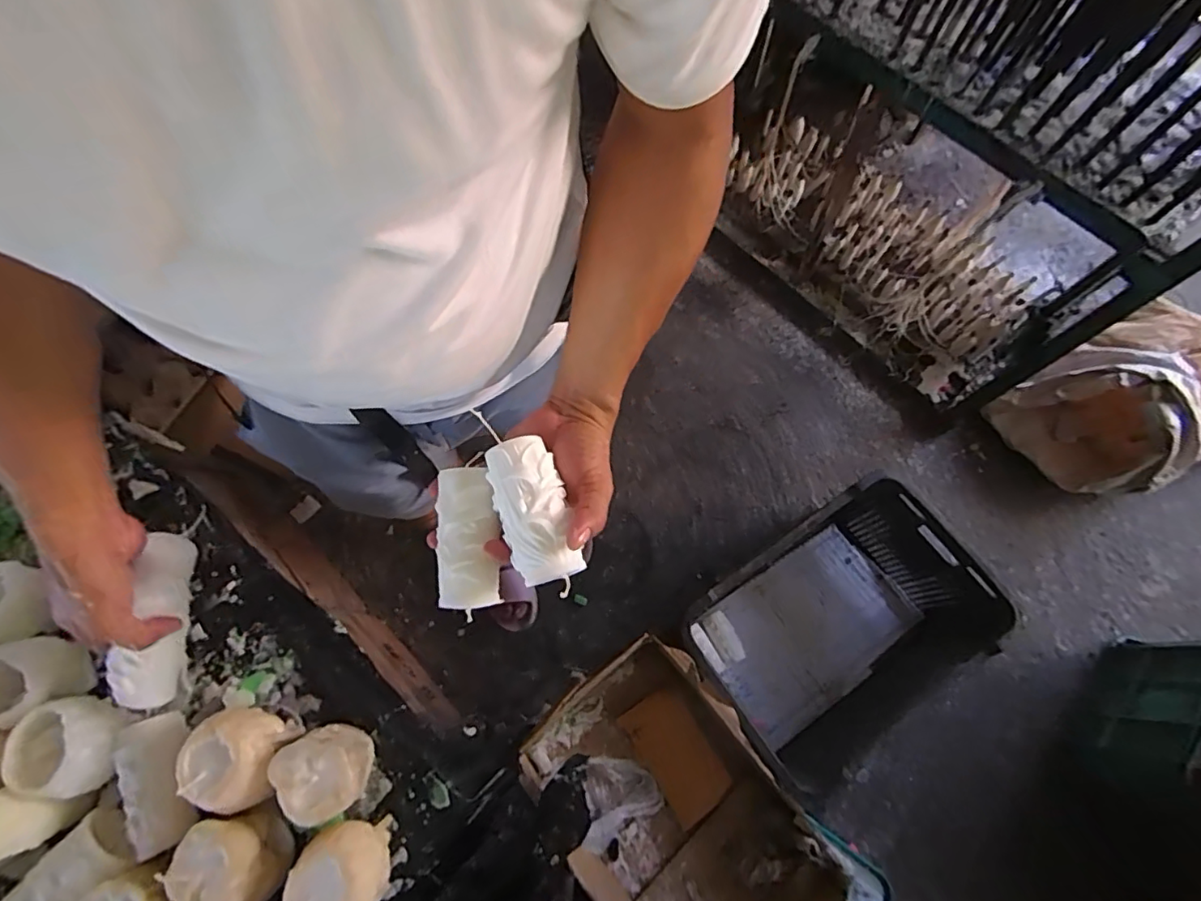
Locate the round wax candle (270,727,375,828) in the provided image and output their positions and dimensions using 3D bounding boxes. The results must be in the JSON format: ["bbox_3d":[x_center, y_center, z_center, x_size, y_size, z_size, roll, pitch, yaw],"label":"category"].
[{"bbox_3d":[-0.241,0.282,0.504,0.064,0.079,0.074,-26,73,-8],"label":"round wax candle"}]

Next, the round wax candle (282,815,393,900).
[{"bbox_3d":[-0.215,0.357,0.477,0.068,0.088,0.072,0,71,1],"label":"round wax candle"}]

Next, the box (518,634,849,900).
[{"bbox_3d":[0.133,0.628,0.940,0.341,0.164,0.539,-35,74,-10],"label":"box"}]

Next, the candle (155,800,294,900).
[{"bbox_3d":[-0.312,0.348,0.482,0.072,0.076,0.063,29,74,10],"label":"candle"}]

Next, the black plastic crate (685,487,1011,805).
[{"bbox_3d":[0.440,0.351,1.120,0.511,0.304,0.365,-33,74,-10],"label":"black plastic crate"}]

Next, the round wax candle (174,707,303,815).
[{"bbox_3d":[-0.318,0.273,0.508,0.072,0.085,0.078,-4,71,0],"label":"round wax candle"}]

